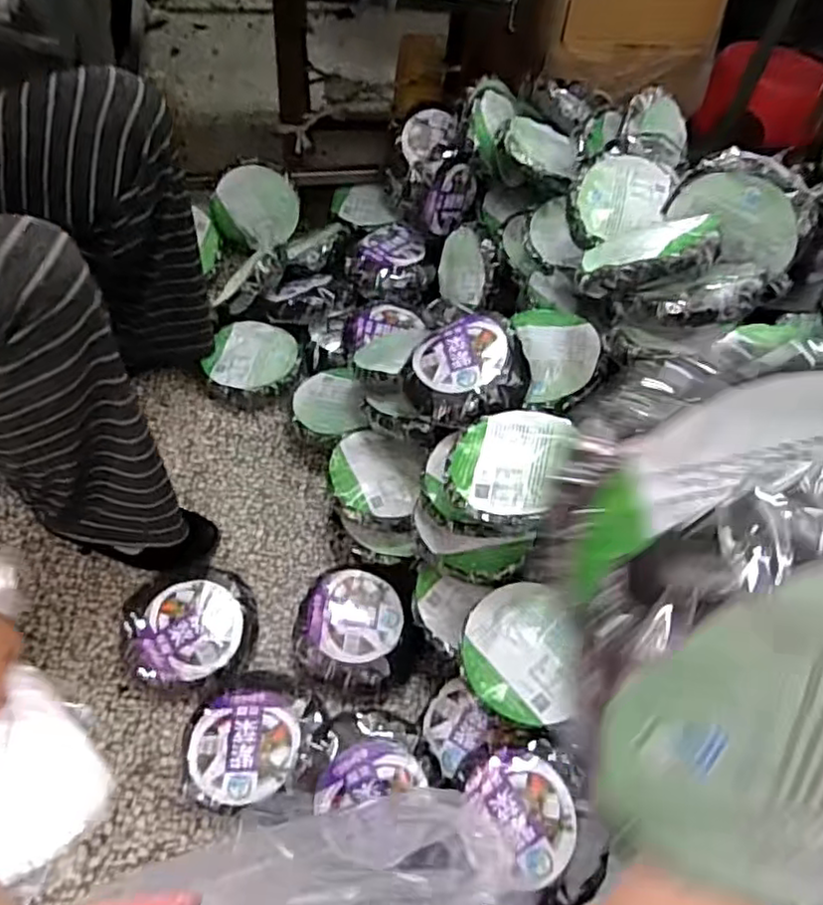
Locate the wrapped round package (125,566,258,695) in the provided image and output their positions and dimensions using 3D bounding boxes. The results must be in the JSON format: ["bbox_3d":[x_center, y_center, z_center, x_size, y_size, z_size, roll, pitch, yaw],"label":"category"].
[{"bbox_3d":[-0.278,0.207,0.826,0.153,0.047,0.154,2,55,-3],"label":"wrapped round package"}]

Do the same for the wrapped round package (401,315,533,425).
[{"bbox_3d":[0.068,-0.101,0.853,0.150,0.069,0.143,2,55,-3],"label":"wrapped round package"}]

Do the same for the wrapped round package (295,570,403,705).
[{"bbox_3d":[-0.079,0.223,0.839,0.129,0.049,0.152,7,55,0],"label":"wrapped round package"}]

